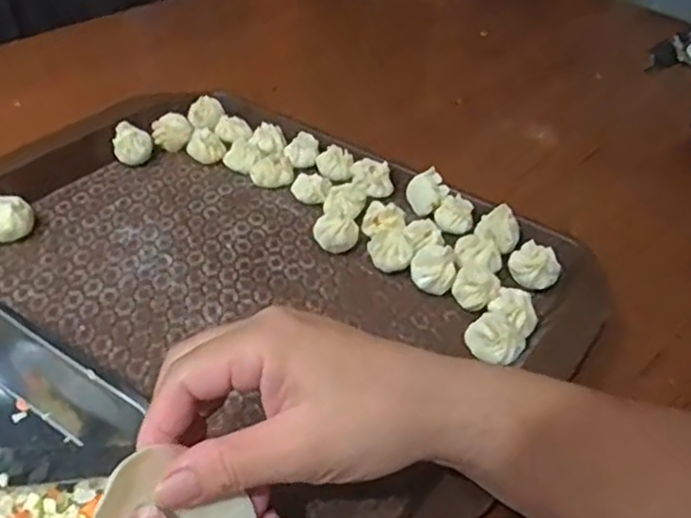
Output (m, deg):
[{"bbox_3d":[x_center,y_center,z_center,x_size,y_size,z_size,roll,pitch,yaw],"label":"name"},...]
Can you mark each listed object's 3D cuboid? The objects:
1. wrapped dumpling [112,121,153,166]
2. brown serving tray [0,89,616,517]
[{"bbox_3d":[-0.171,-0.091,0.551,0.029,0.027,0.028,-9,42,-14],"label":"wrapped dumpling"},{"bbox_3d":[-0.054,-0.005,0.460,0.399,0.026,0.283,27,46,25],"label":"brown serving tray"}]

